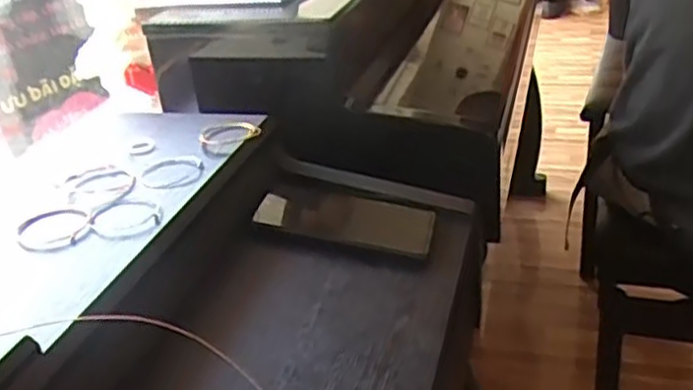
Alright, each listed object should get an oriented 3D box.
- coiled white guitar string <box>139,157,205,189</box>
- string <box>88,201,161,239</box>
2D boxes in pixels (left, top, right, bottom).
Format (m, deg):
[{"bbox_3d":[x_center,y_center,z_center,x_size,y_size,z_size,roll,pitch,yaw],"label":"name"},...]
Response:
[{"bbox_3d":[-0.151,-0.018,0.608,0.053,0.005,0.056,1,28,14],"label":"coiled white guitar string"},{"bbox_3d":[-0.167,0.018,0.542,0.051,0.005,0.055,-16,29,-19],"label":"string"}]

